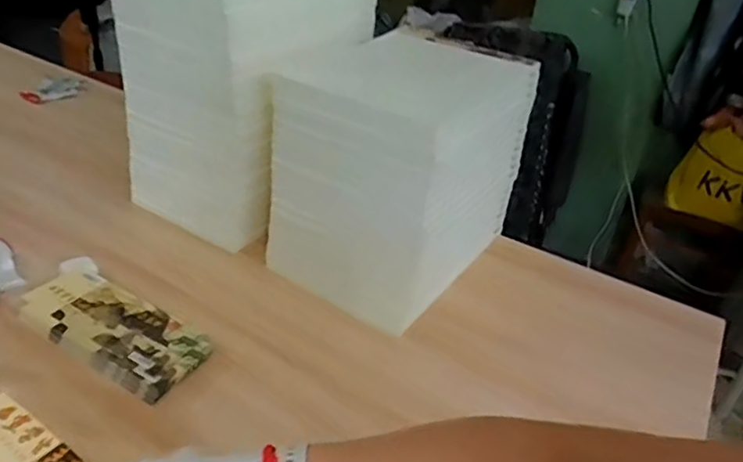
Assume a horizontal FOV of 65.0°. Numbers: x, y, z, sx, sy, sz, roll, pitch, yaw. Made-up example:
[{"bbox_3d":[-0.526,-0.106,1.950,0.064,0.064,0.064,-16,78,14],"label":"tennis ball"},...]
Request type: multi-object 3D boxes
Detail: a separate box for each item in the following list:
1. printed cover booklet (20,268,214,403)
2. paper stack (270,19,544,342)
[{"bbox_3d":[-0.354,0.130,0.796,0.277,0.016,0.118,22,37,21],"label":"printed cover booklet"},{"bbox_3d":[0.040,-0.100,0.961,0.310,0.337,0.371,21,35,21],"label":"paper stack"}]

